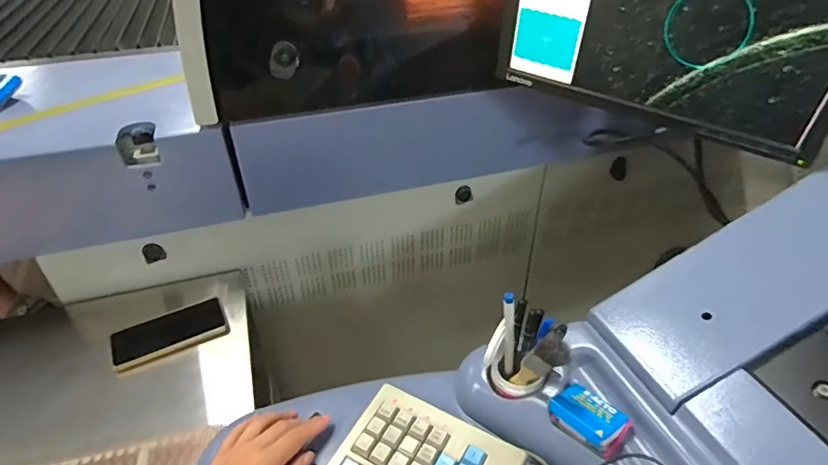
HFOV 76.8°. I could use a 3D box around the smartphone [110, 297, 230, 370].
[{"bbox_3d":[-0.367,0.147,0.789,0.159,0.014,0.085,-16,41,-17],"label":"smartphone"}]

